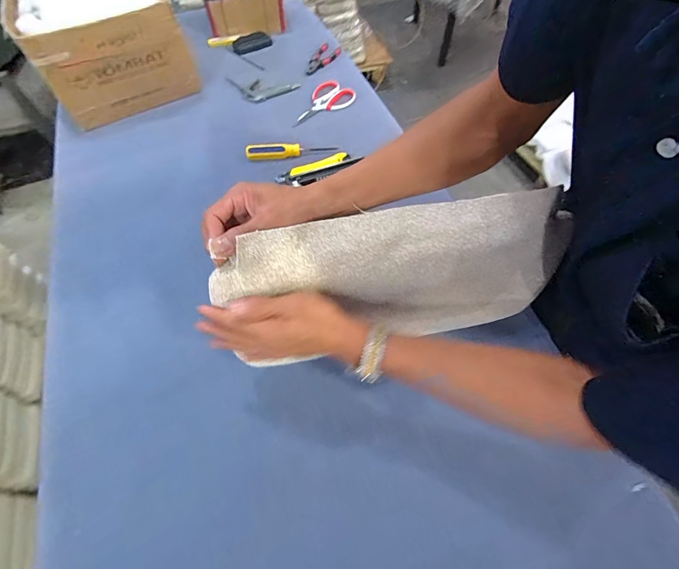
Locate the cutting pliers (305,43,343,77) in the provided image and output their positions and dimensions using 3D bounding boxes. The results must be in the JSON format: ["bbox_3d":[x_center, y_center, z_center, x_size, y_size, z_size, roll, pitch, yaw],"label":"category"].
[{"bbox_3d":[-0.048,-0.612,0.946,0.061,0.009,0.148,20,62,12],"label":"cutting pliers"}]

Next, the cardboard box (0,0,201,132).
[{"bbox_3d":[-0.514,-0.546,0.783,0.307,0.217,0.228,-22,62,-12],"label":"cardboard box"}]

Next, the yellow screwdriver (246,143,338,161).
[{"bbox_3d":[-0.104,-0.289,0.748,0.188,0.020,0.036,-7,60,-4],"label":"yellow screwdriver"}]

